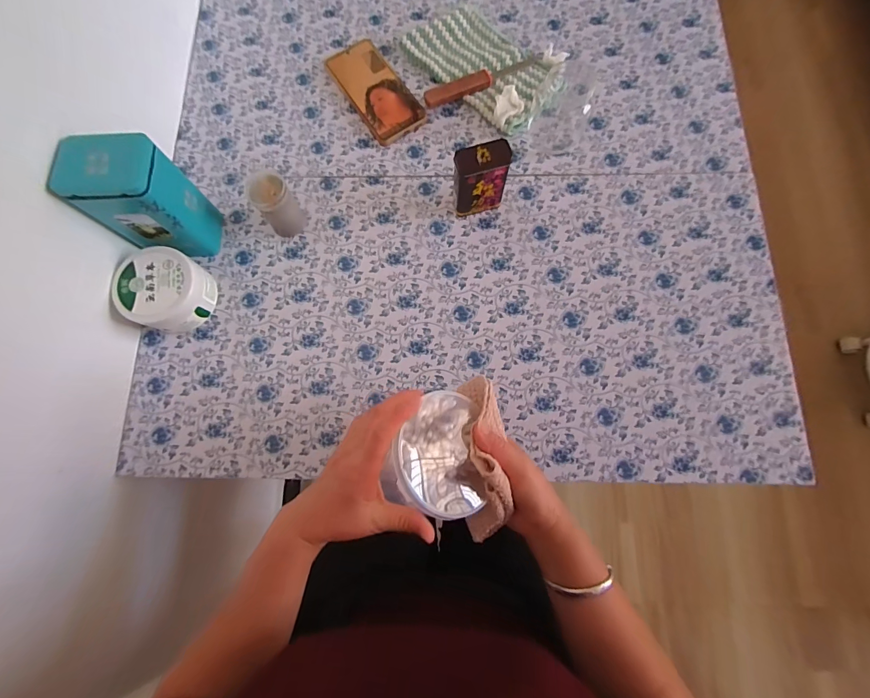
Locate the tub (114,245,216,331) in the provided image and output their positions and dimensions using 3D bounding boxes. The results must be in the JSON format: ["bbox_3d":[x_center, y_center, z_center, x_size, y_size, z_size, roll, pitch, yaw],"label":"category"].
[{"bbox_3d":[-0.318,-0.068,0.459,0.086,0.054,0.088,24,79,7],"label":"tub"}]

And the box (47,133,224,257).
[{"bbox_3d":[-0.323,-0.164,0.434,0.090,0.147,0.071,-4,77,1],"label":"box"}]

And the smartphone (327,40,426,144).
[{"bbox_3d":[-0.087,-0.368,0.546,0.078,0.014,0.165,-33,79,-6],"label":"smartphone"}]

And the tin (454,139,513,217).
[{"bbox_3d":[0.052,-0.201,0.464,0.063,0.093,0.030,-19,78,-3],"label":"tin"}]

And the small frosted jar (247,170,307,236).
[{"bbox_3d":[-0.189,-0.174,0.464,0.043,0.076,0.044,0,77,1],"label":"small frosted jar"}]

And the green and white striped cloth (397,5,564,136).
[{"bbox_3d":[0.071,-0.403,0.541,0.117,0.019,0.221,-43,80,-6],"label":"green and white striped cloth"}]

